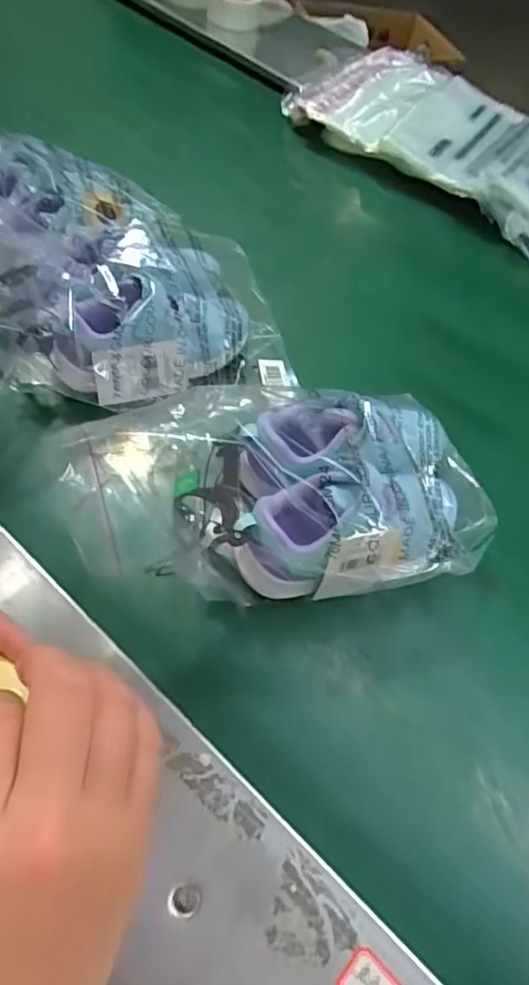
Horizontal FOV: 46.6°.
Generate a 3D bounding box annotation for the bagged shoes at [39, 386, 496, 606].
[{"bbox_3d":[0.004,-0.012,0.476,0.338,0.075,0.177,4,56,-8],"label":"bagged shoes"}]

